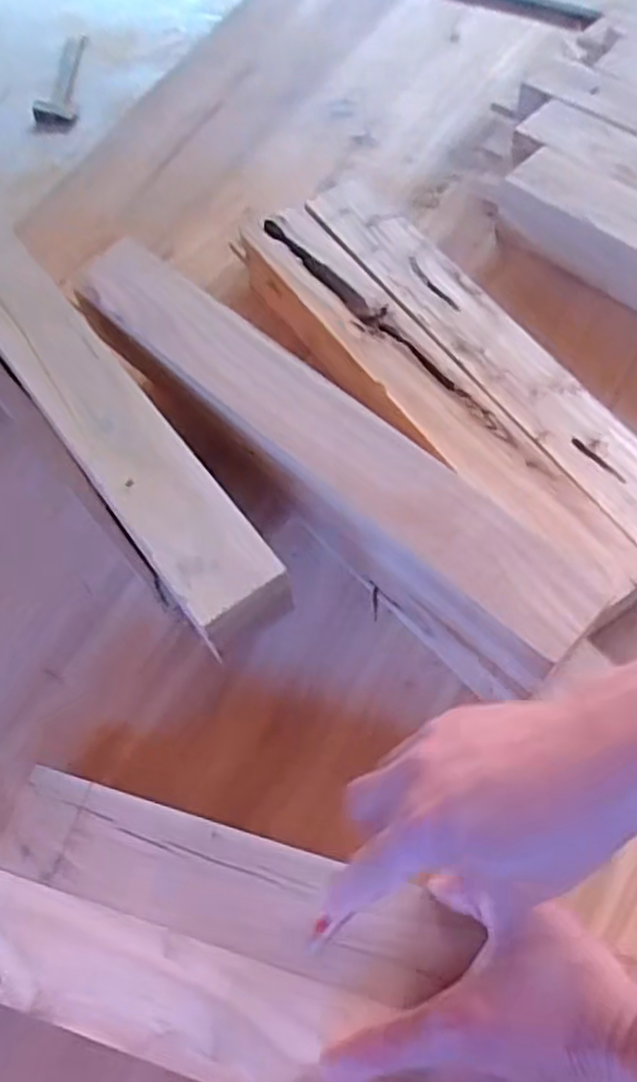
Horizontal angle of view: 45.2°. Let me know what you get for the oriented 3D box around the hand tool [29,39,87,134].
[{"bbox_3d":[-0.517,-0.910,1.545,0.083,0.265,0.022,27,61,-24],"label":"hand tool"}]

